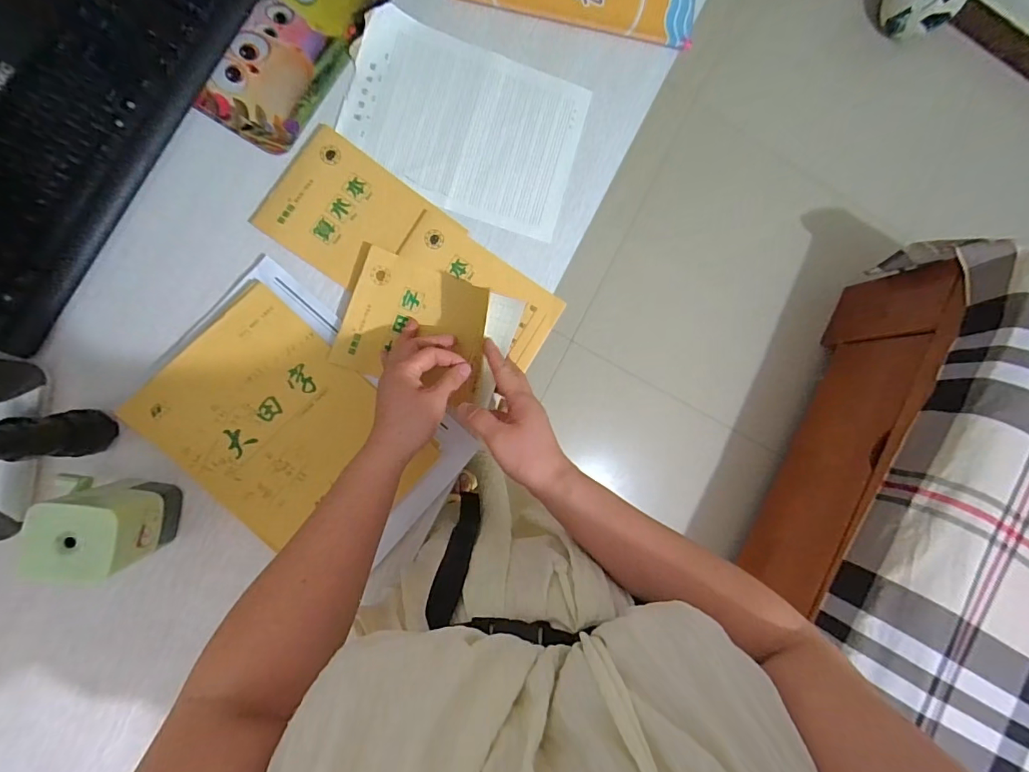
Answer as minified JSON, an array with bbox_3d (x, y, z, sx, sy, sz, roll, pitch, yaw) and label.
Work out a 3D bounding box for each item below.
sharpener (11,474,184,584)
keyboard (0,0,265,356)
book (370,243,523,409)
[{"bbox_3d":[-0.363,0.123,0.412,0.087,0.102,0.075,4,88,-9],"label":"sharpener"},{"bbox_3d":[-0.404,-0.252,0.447,0.114,0.041,0.456,29,85,-8],"label":"keyboard"},{"bbox_3d":[-0.082,-0.067,0.487,0.162,0.057,0.115,18,86,-9],"label":"book"}]

